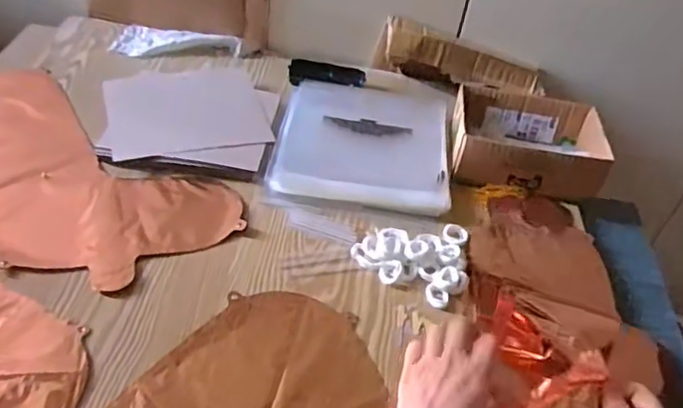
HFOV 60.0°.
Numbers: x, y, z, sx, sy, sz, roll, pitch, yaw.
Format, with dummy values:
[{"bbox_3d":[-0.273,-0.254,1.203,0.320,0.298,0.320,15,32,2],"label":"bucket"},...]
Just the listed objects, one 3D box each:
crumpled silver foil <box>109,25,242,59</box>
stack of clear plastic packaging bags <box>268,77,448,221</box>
[{"bbox_3d":[-0.243,-0.242,0.885,0.181,0.020,0.063,3,44,-7],"label":"crumpled silver foil"},{"bbox_3d":[0.030,-0.088,0.762,0.213,0.016,0.226,8,46,0],"label":"stack of clear plastic packaging bags"}]

